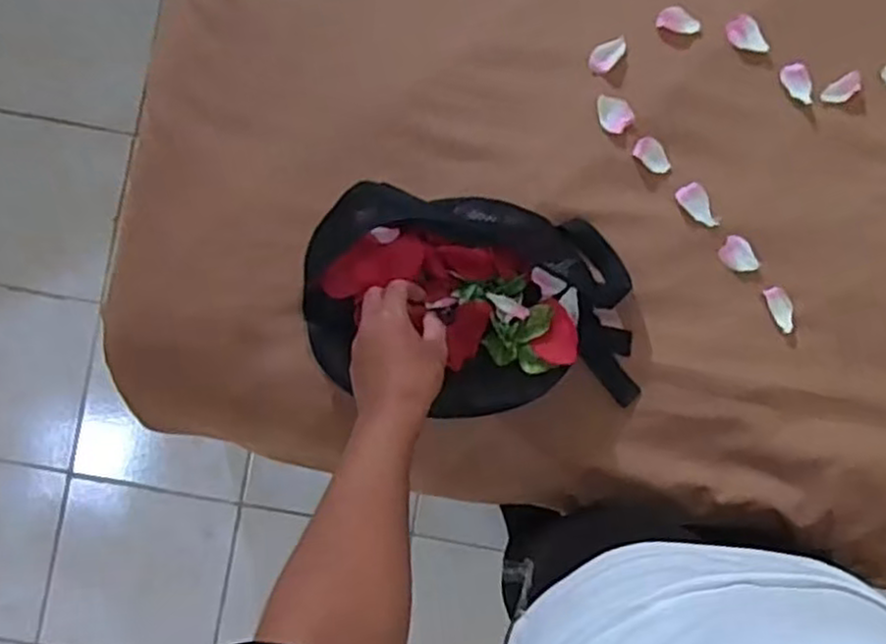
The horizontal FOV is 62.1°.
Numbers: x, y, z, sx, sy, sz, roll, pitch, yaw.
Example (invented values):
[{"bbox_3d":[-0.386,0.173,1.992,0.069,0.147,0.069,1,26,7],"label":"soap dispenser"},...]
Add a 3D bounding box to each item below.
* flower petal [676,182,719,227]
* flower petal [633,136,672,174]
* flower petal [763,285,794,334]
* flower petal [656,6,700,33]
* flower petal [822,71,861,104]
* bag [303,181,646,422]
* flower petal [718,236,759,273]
[{"bbox_3d":[0.244,-0.111,0.710,0.029,0.011,0.046,-23,90,2],"label":"flower petal"},{"bbox_3d":[0.203,-0.160,0.712,0.040,0.009,0.024,43,91,1],"label":"flower petal"},{"bbox_3d":[0.328,-0.012,0.713,0.022,0.005,0.046,-18,90,2],"label":"flower petal"},{"bbox_3d":[0.228,-0.291,0.712,0.041,0.011,0.021,15,91,2],"label":"flower petal"},{"bbox_3d":[0.390,-0.227,0.719,0.040,0.005,0.021,-33,89,1],"label":"flower petal"},{"bbox_3d":[0.027,-0.016,0.685,0.311,0.055,0.191,10,90,2],"label":"bag"},{"bbox_3d":[0.288,-0.064,0.713,0.039,0.004,0.029,41,91,1],"label":"flower petal"}]

